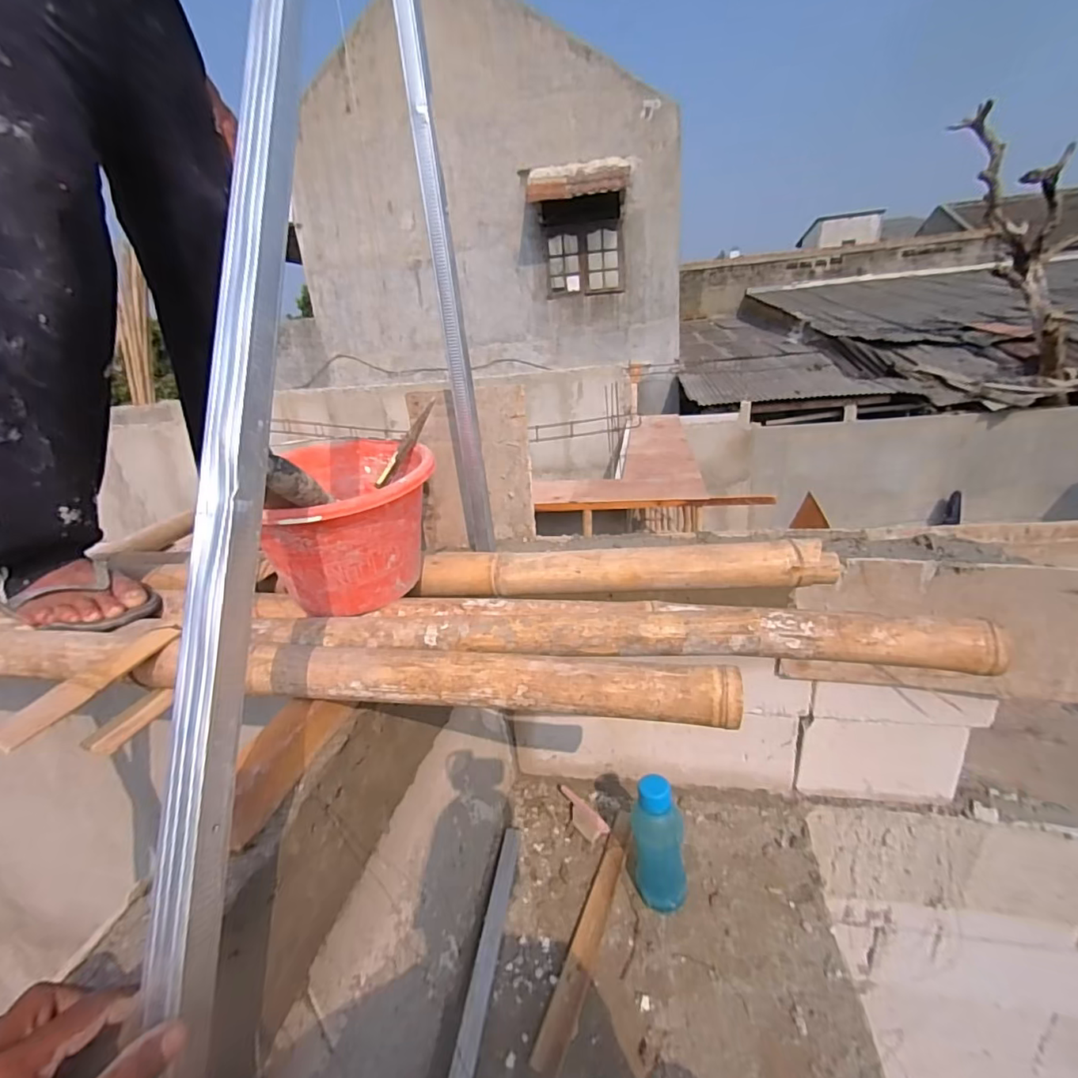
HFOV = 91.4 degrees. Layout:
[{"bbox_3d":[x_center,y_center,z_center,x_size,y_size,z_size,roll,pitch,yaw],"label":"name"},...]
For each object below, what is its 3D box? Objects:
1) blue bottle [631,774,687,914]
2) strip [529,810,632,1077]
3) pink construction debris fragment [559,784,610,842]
[{"bbox_3d":[0.210,0.539,0.922,0.093,0.243,0.076,-2,21,10],"label":"blue bottle"},{"bbox_3d":[0.099,0.675,0.937,0.045,0.013,0.446,4,23,24],"label":"strip"},{"bbox_3d":[0.084,0.585,1.133,0.048,0.035,0.145,-19,24,-32],"label":"pink construction debris fragment"}]

